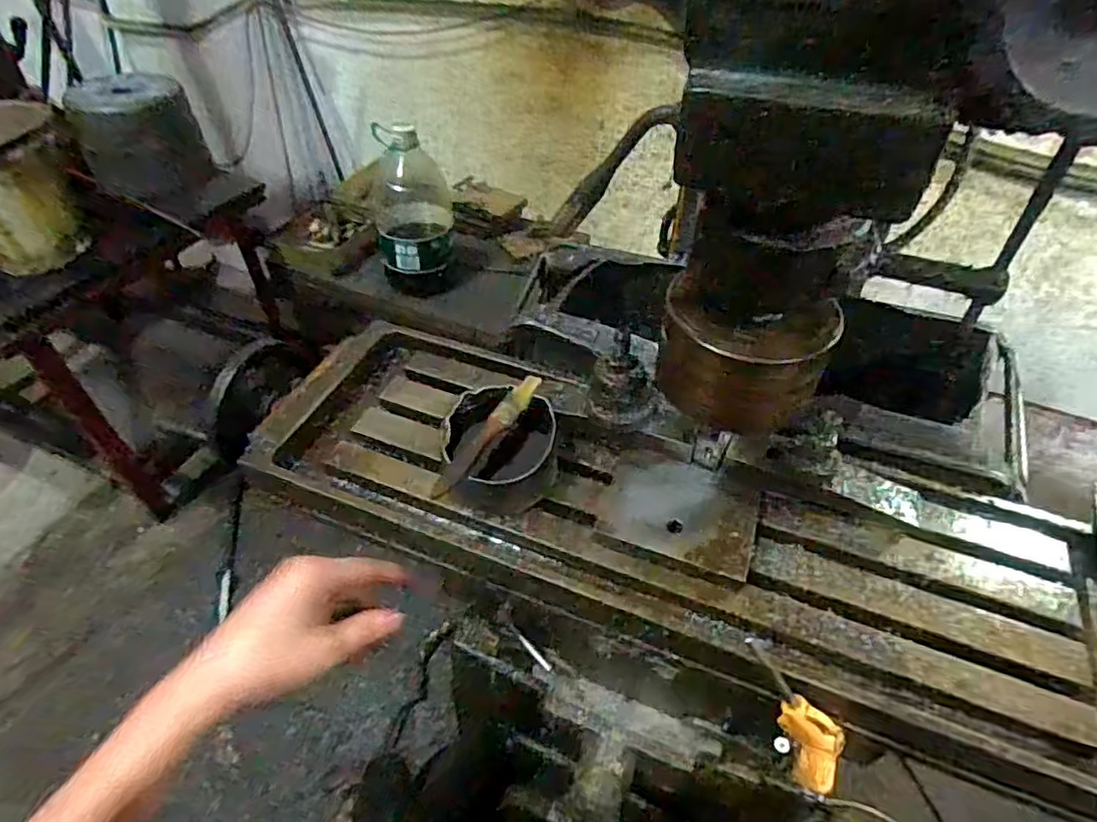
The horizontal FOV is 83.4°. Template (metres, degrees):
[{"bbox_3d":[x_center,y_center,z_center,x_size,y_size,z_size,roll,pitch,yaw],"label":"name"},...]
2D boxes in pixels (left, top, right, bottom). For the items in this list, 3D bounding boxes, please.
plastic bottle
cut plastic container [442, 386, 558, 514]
[{"bbox_3d":[-0.306,-0.439,1.384,0.177,0.322,0.156,-7,48,-8],"label":"plastic bottle"},{"bbox_3d":[-0.045,0.035,0.561,0.105,0.057,0.110,-2,47,-4],"label":"cut plastic container"}]

